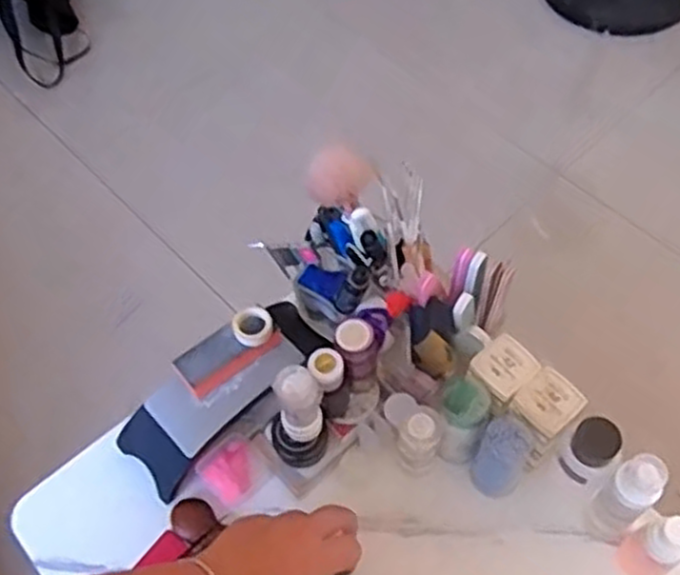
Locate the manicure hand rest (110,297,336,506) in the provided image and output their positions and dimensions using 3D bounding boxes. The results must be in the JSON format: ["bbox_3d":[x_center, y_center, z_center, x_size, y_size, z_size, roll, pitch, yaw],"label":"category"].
[{"bbox_3d":[-0.110,0.095,0.722,0.081,0.058,0.215,38,69,23],"label":"manicure hand rest"}]

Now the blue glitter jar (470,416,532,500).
[{"bbox_3d":[0.142,0.149,0.665,0.041,0.095,0.041,-2,60,3],"label":"blue glitter jar"}]

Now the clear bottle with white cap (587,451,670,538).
[{"bbox_3d":[0.231,0.171,0.616,0.034,0.134,0.030,39,69,23],"label":"clear bottle with white cap"}]

